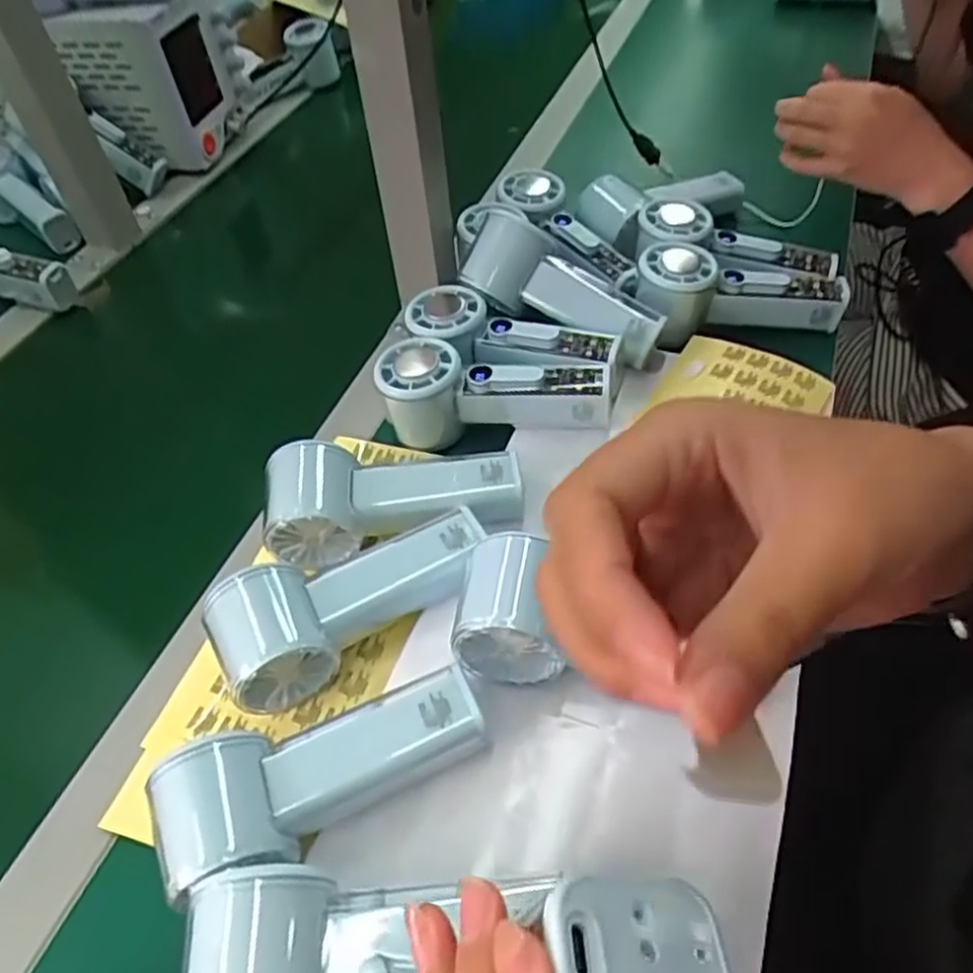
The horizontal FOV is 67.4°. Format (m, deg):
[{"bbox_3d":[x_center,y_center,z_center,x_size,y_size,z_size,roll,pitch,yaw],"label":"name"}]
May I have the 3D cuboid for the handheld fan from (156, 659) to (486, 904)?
[{"bbox_3d":[-0.075,0.131,0.337,0.148,0.044,0.056,-22,51,-13],"label":"handheld fan"}]

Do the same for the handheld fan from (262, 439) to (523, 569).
[{"bbox_3d":[-0.055,0.003,0.436,0.150,0.049,0.057,-8,49,0],"label":"handheld fan"}]

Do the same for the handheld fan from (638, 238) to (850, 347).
[{"bbox_3d":[0.188,-0.138,0.549,0.155,0.061,0.055,5,49,-7],"label":"handheld fan"}]

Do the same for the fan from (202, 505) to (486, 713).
[{"bbox_3d":[-0.071,0.059,0.393,0.151,0.046,0.055,-23,51,-13],"label":"fan"}]

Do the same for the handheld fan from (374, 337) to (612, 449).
[{"bbox_3d":[0.005,-0.060,0.484,0.152,0.049,0.059,7,51,12],"label":"handheld fan"}]

